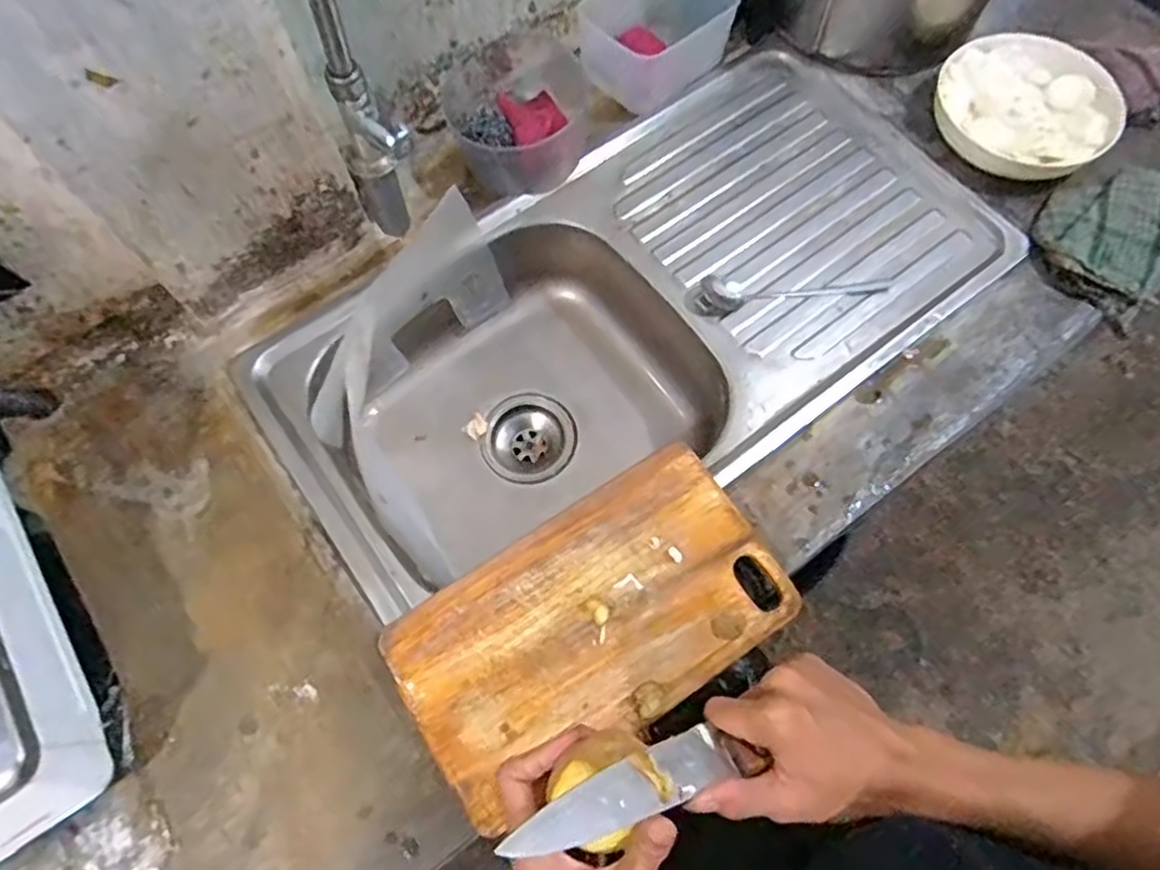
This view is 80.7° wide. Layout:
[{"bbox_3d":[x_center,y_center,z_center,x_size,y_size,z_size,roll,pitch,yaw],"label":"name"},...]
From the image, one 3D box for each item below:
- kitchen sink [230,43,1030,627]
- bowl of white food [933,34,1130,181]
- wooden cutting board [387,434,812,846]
[{"bbox_3d":[0.048,-0.116,0.746,0.716,0.190,0.362,-32,71,-12],"label":"kitchen sink"},{"bbox_3d":[0.471,-0.344,0.731,0.146,0.065,0.174,-37,72,-13],"label":"bowl of white food"},{"bbox_3d":[0.010,0.156,0.570,0.310,0.030,0.177,-32,71,-12],"label":"wooden cutting board"}]

